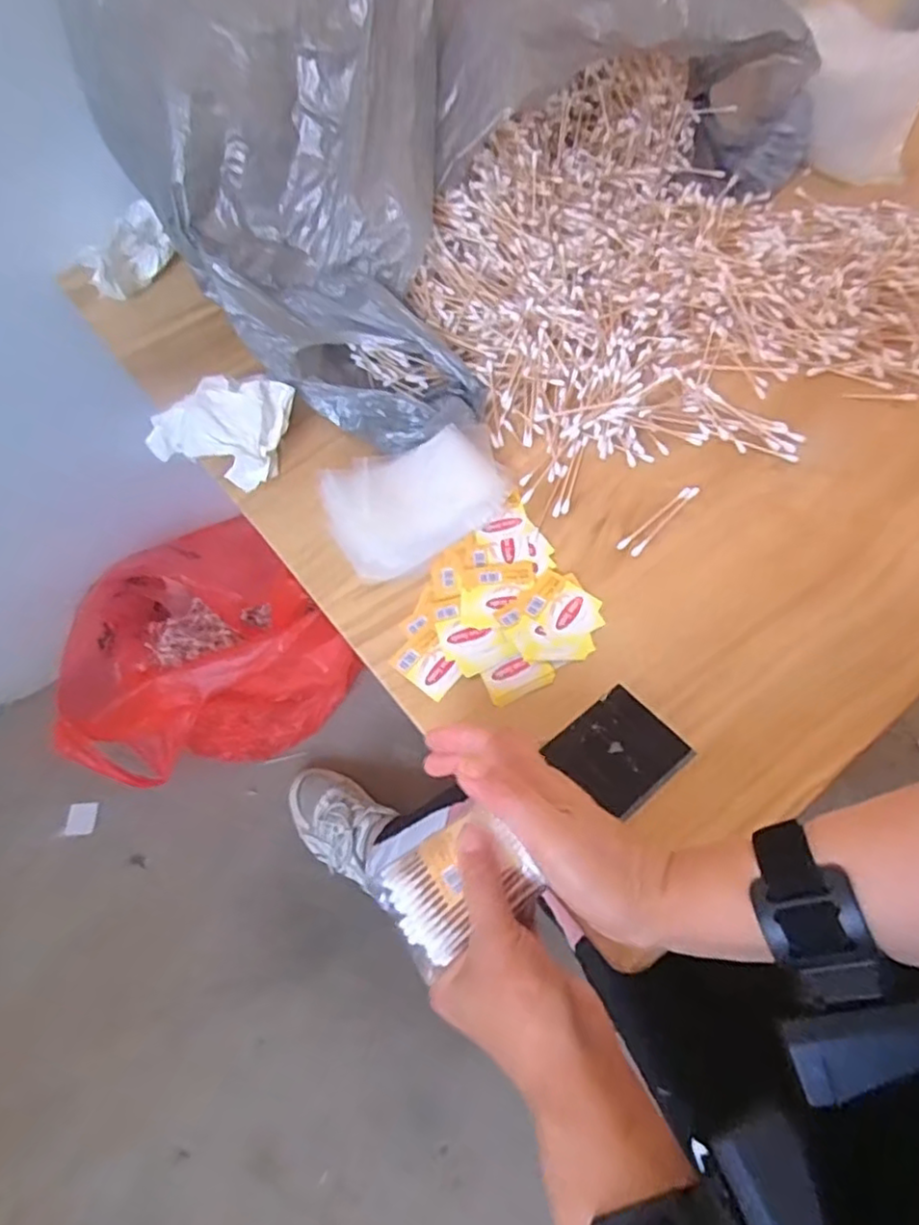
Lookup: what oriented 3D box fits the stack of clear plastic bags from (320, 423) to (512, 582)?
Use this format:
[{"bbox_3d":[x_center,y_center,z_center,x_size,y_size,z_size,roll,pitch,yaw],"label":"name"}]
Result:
[{"bbox_3d":[-0.029,-0.085,0.472,0.131,0.021,0.091,-29,63,-9],"label":"stack of clear plastic bags"}]

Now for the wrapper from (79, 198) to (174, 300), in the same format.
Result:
[{"bbox_3d":[-0.303,-0.332,0.623,0.033,0.040,0.098,24,68,17],"label":"wrapper"}]

